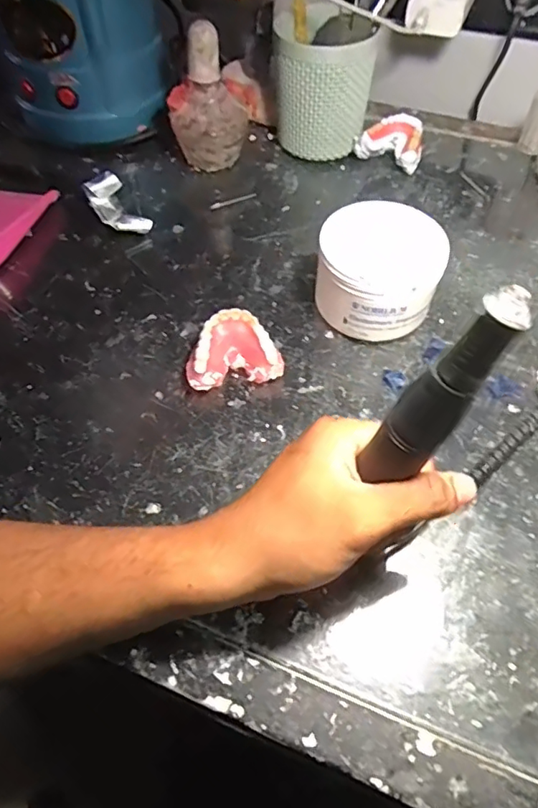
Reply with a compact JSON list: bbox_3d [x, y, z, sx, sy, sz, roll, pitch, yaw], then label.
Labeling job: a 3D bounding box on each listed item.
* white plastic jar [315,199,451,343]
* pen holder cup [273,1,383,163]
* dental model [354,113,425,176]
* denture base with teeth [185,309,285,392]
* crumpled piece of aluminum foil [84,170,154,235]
[{"bbox_3d":[0.083,-0.095,0.403,0.087,0.075,0.081,0,56,0],"label":"white plastic jar"},{"bbox_3d":[0.054,-0.313,0.520,0.088,0.121,0.091,0,56,0],"label":"pen holder cup"},{"bbox_3d":[0.124,-0.264,0.539,0.066,0.035,0.057,19,58,12],"label":"dental model"},{"bbox_3d":[-0.027,-0.038,0.383,0.066,0.031,0.049,-10,56,-6],"label":"denture base with teeth"},{"bbox_3d":[-0.136,-0.177,0.480,0.035,0.021,0.070,-40,77,-20],"label":"crumpled piece of aluminum foil"}]

